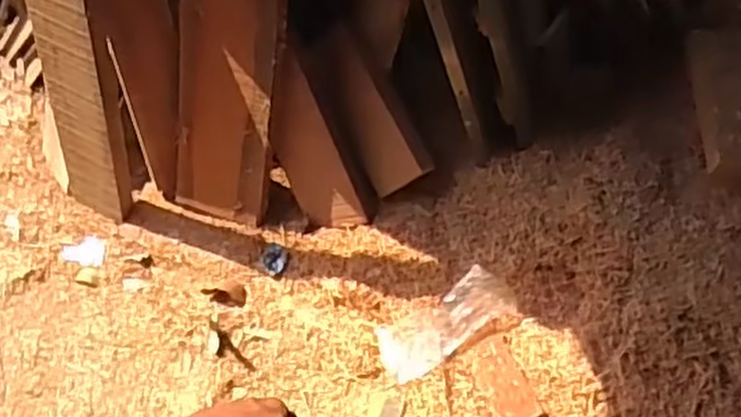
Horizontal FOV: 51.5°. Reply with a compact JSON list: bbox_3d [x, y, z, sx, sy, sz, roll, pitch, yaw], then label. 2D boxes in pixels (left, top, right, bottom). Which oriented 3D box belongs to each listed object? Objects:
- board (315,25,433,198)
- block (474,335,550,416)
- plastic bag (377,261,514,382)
[{"bbox_3d":[-0.007,-0.183,1.422,0.032,0.137,0.309,-29,93,-43],"label":"board"},{"bbox_3d":[0.214,0.274,1.175,0.066,0.028,0.173,-20,61,-5],"label":"block"},{"bbox_3d":[0.120,0.191,1.261,0.234,0.054,0.114,-35,61,12],"label":"plastic bag"}]

